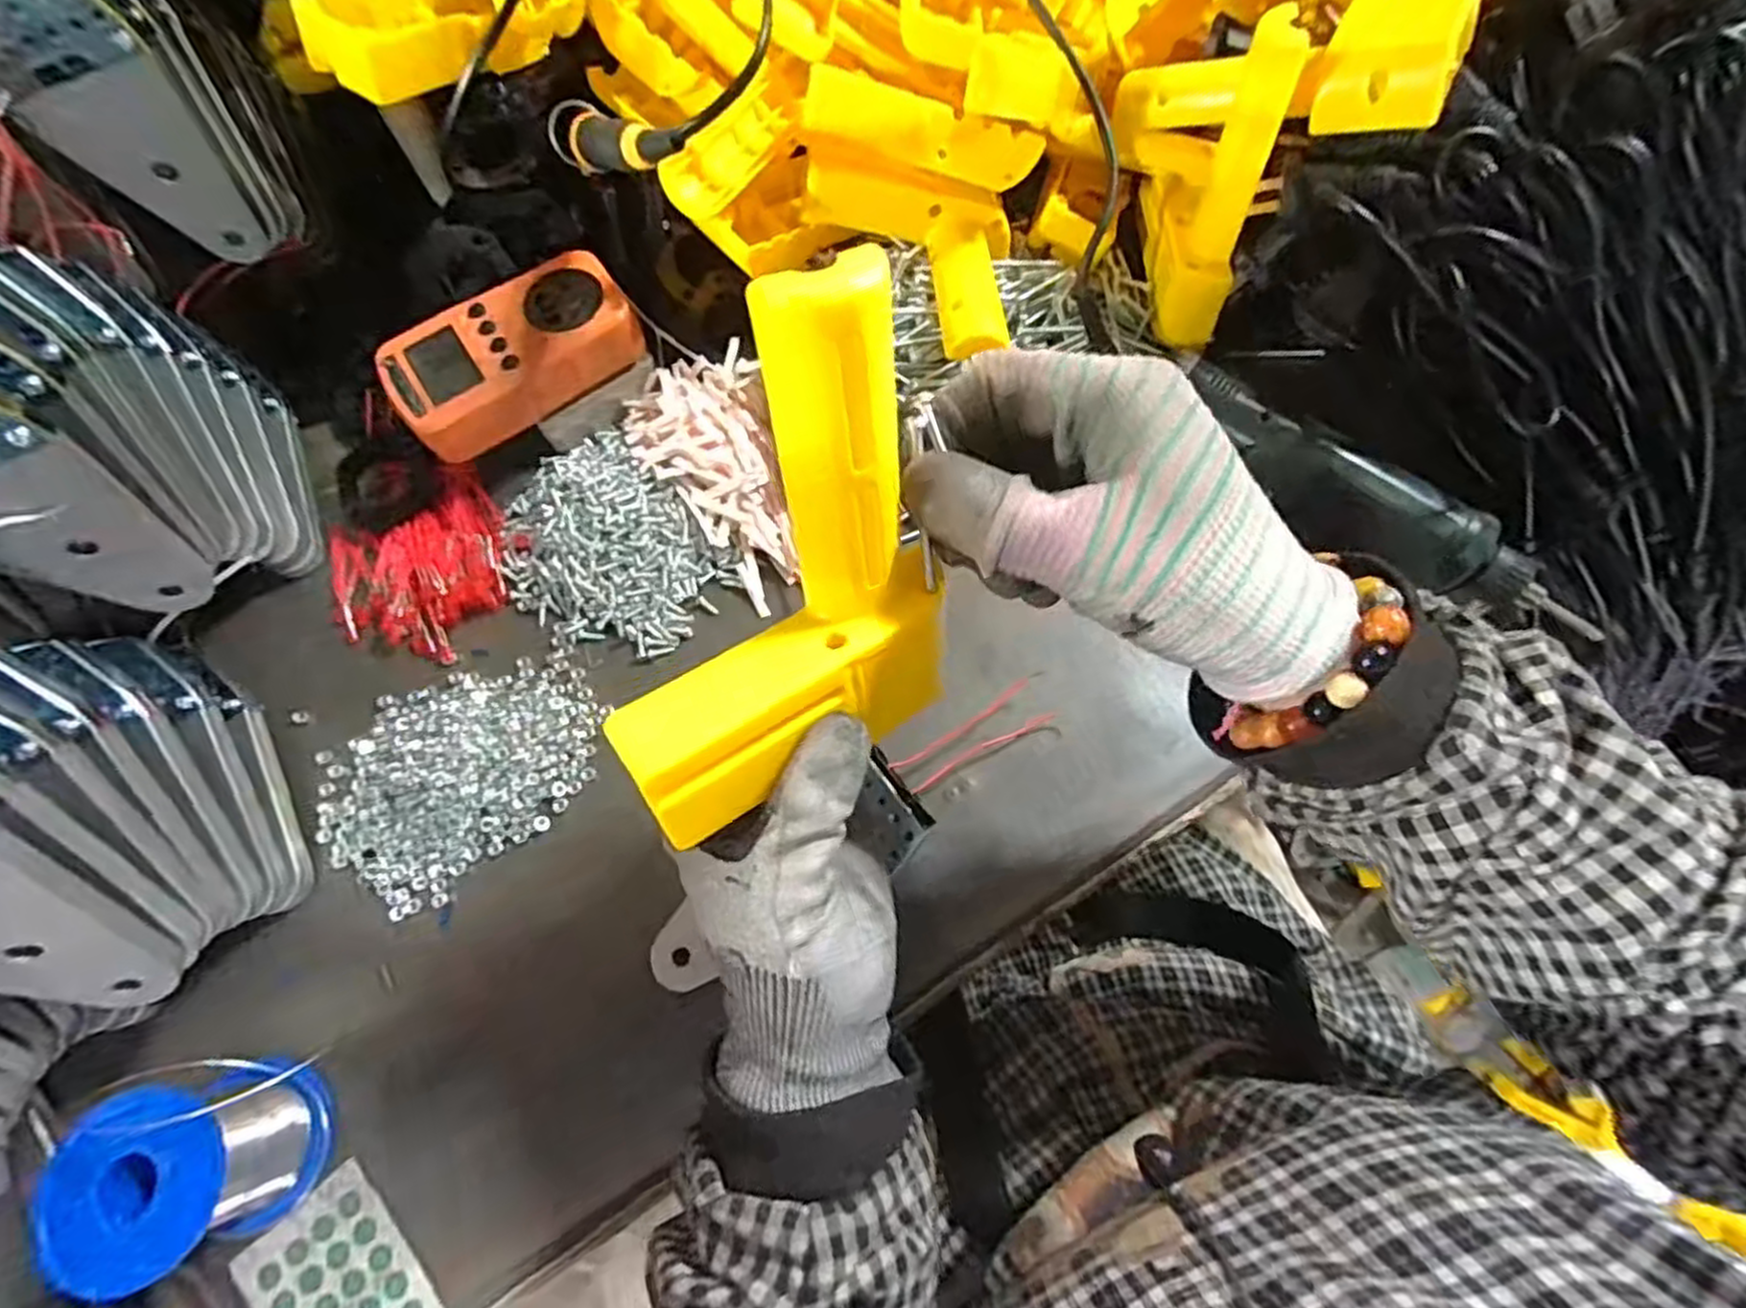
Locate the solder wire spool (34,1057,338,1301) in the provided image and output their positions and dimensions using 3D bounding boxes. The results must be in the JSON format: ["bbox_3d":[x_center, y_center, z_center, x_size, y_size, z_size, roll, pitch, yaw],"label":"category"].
[{"bbox_3d":[-0.270,0.204,0.306,0.063,0.062,0.063,-14,72,-2],"label":"solder wire spool"}]

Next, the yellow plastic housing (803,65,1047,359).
[{"bbox_3d":[0.014,-0.205,0.374,0.119,0.065,0.111,12,72,6],"label":"yellow plastic housing"}]

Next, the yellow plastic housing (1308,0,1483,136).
[{"bbox_3d":[0.230,-0.274,0.331,0.049,0.030,0.118,14,70,36],"label":"yellow plastic housing"}]

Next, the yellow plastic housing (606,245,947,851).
[{"bbox_3d":[-0.015,-0.022,0.222,0.035,0.096,0.153,44,117,40],"label":"yellow plastic housing"}]

